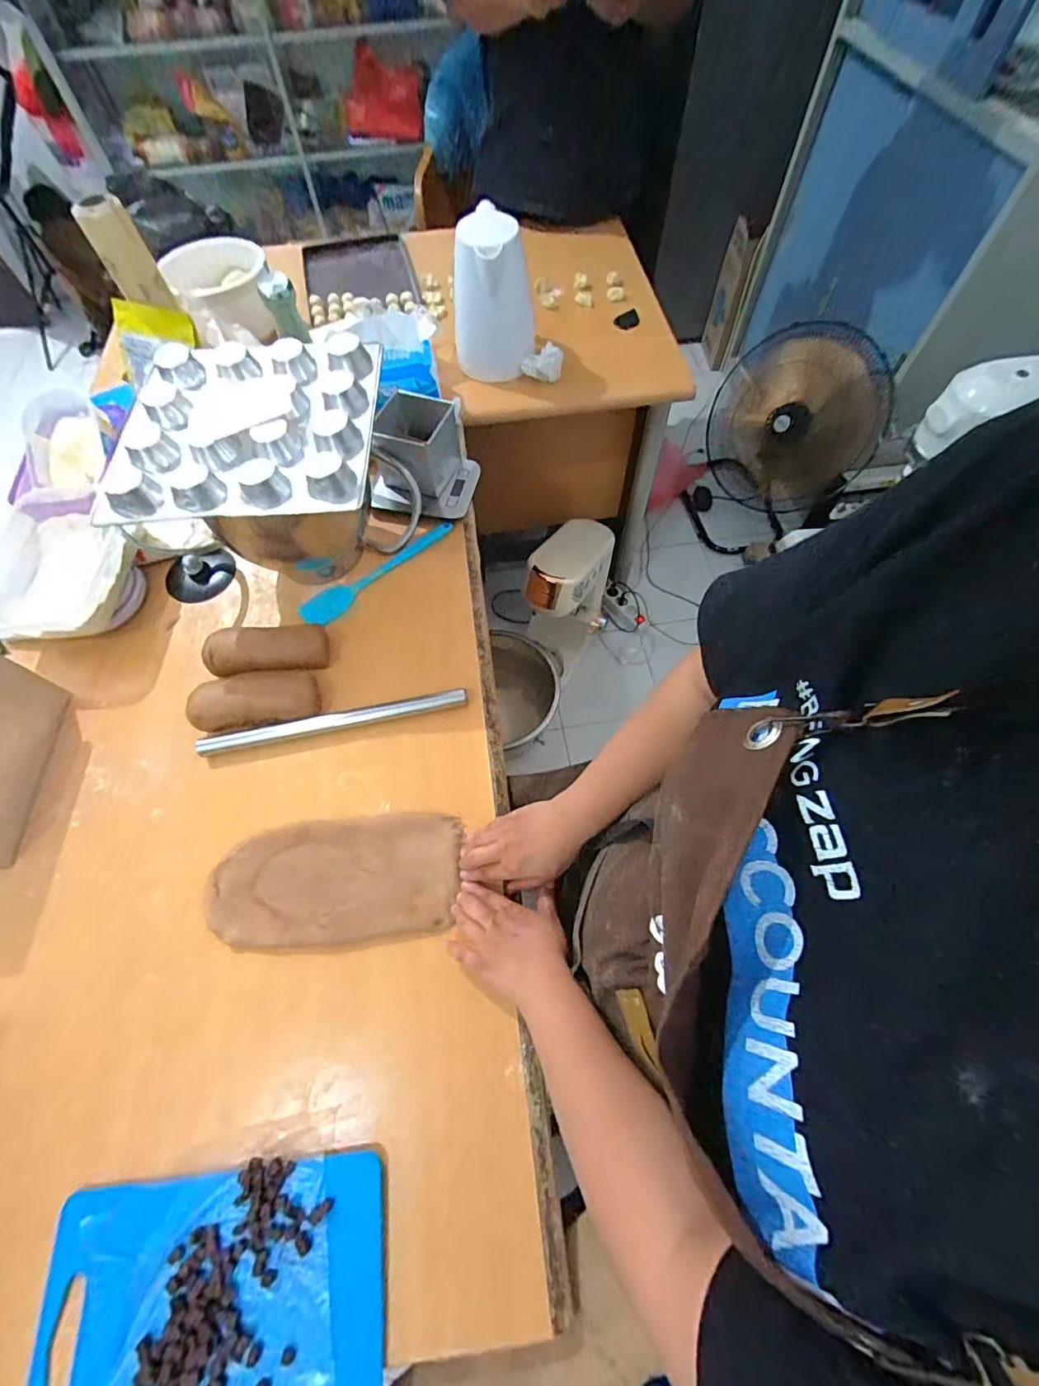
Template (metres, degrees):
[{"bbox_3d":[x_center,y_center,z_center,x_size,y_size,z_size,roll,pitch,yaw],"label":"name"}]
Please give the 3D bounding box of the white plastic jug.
[{"bbox_3d":[-0.049,-0.699,0.895,0.140,0.214,0.116,9,64,6],"label":"white plastic jug"}]

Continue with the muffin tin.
[{"bbox_3d":[-0.330,-0.325,0.619,0.303,0.044,0.291,-2,64,1],"label":"muffin tin"}]

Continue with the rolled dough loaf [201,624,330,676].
[{"bbox_3d":[-0.347,-0.060,0.693,0.162,0.034,0.070,-2,64,0],"label":"rolled dough loaf"}]

